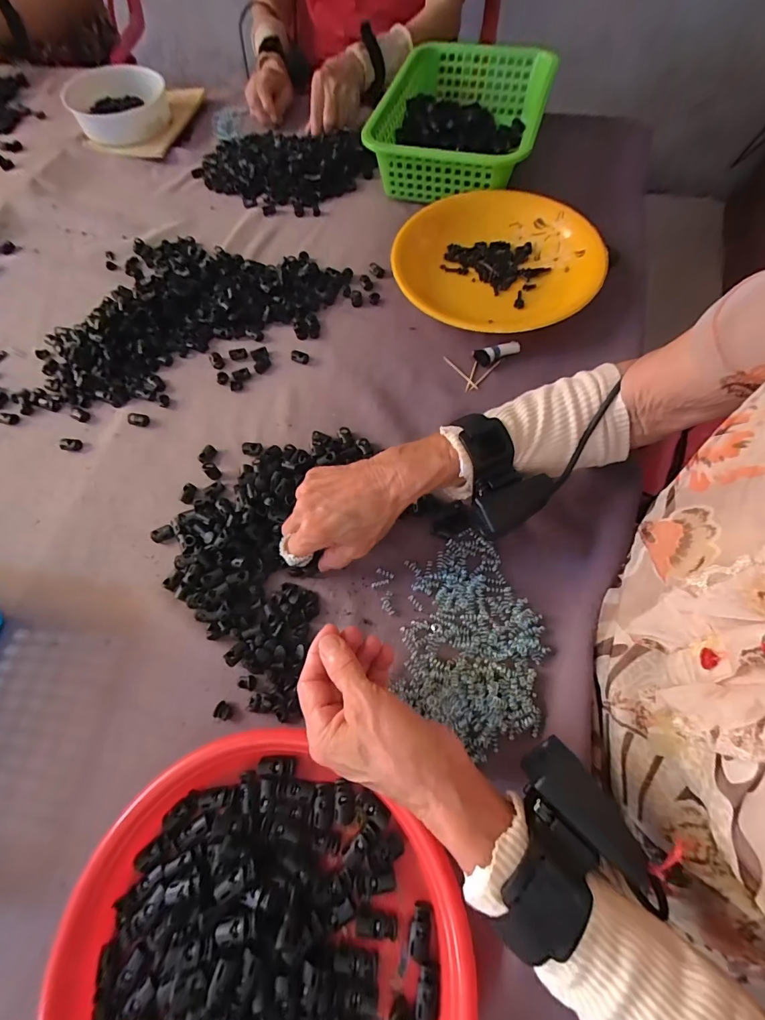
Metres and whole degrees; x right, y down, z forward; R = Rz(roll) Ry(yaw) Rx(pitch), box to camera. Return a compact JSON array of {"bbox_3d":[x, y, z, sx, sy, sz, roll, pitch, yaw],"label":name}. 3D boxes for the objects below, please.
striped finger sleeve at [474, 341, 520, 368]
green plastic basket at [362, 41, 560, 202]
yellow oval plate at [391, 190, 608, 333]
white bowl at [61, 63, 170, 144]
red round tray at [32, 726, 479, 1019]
[{"bbox_3d":[0.129,-0.179,0.462,0.047,0.018,0.021,-20,66,-6],"label":"striped finger sleeve"},{"bbox_3d":[0.115,-0.557,0.590,0.200,0.082,0.300,19,68,11],"label":"green plastic basket"},{"bbox_3d":[0.140,-0.296,0.497,0.229,0.048,0.242,32,71,16],"label":"yellow oval plate"},{"bbox_3d":[-0.443,-0.686,0.691,0.155,0.063,0.150,-1,66,2],"label":"white bowl"},{"bbox_3d":[-0.082,0.287,0.255,0.247,0.032,0.231,-1,66,2],"label":"red round tray"}]

